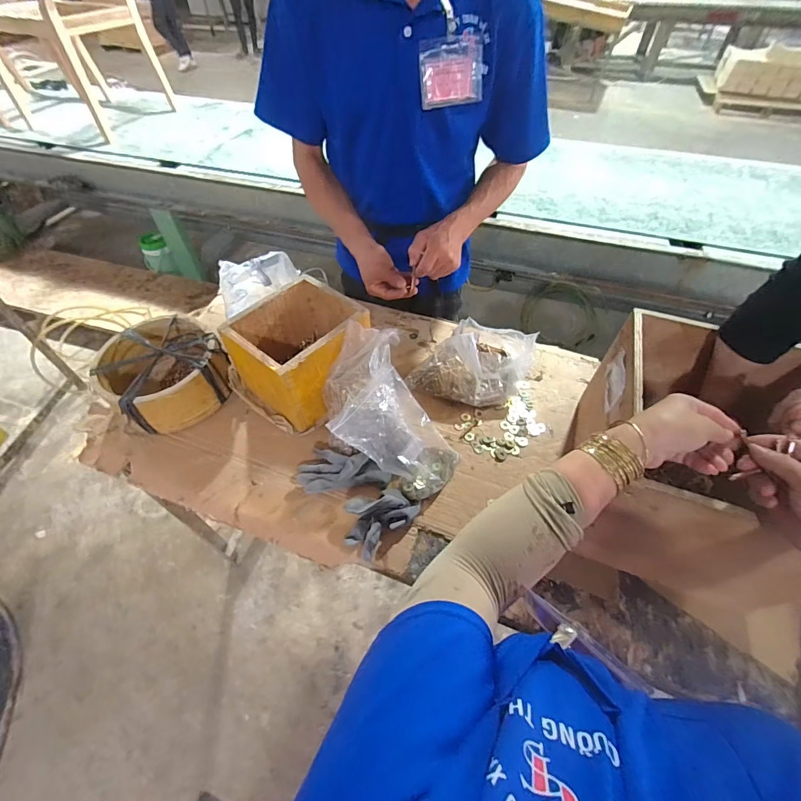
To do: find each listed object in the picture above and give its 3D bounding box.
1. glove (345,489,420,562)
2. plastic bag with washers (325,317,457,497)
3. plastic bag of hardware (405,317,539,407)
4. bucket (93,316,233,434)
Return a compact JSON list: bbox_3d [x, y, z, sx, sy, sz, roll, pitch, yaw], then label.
[{"bbox_3d":[-0.038,0.185,0.633,0.116,0.035,0.085,-36,60,-25],"label":"glove"},{"bbox_3d":[-0.024,0.021,0.690,0.202,0.114,0.320,-27,81,-18],"label":"plastic bag with washers"},{"bbox_3d":[0.163,-0.086,0.804,0.180,0.091,0.235,38,61,25],"label":"plastic bag of hardware"},{"bbox_3d":[-0.457,-0.058,0.773,0.208,0.112,0.197,0,52,0],"label":"bucket"}]

